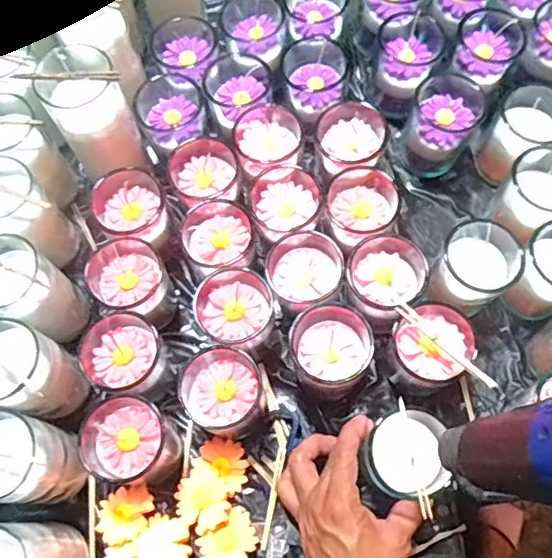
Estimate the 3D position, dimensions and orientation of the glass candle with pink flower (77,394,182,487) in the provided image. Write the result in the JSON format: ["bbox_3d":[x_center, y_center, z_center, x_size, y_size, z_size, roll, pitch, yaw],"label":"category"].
[{"bbox_3d":[-0.129,0.147,0.509,0.081,0.072,0.071,12,69,6],"label":"glass candle with pink flower"}]

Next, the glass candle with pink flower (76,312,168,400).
[{"bbox_3d":[-0.141,0.072,0.527,0.073,0.081,0.068,-1,68,1],"label":"glass candle with pink flower"}]

